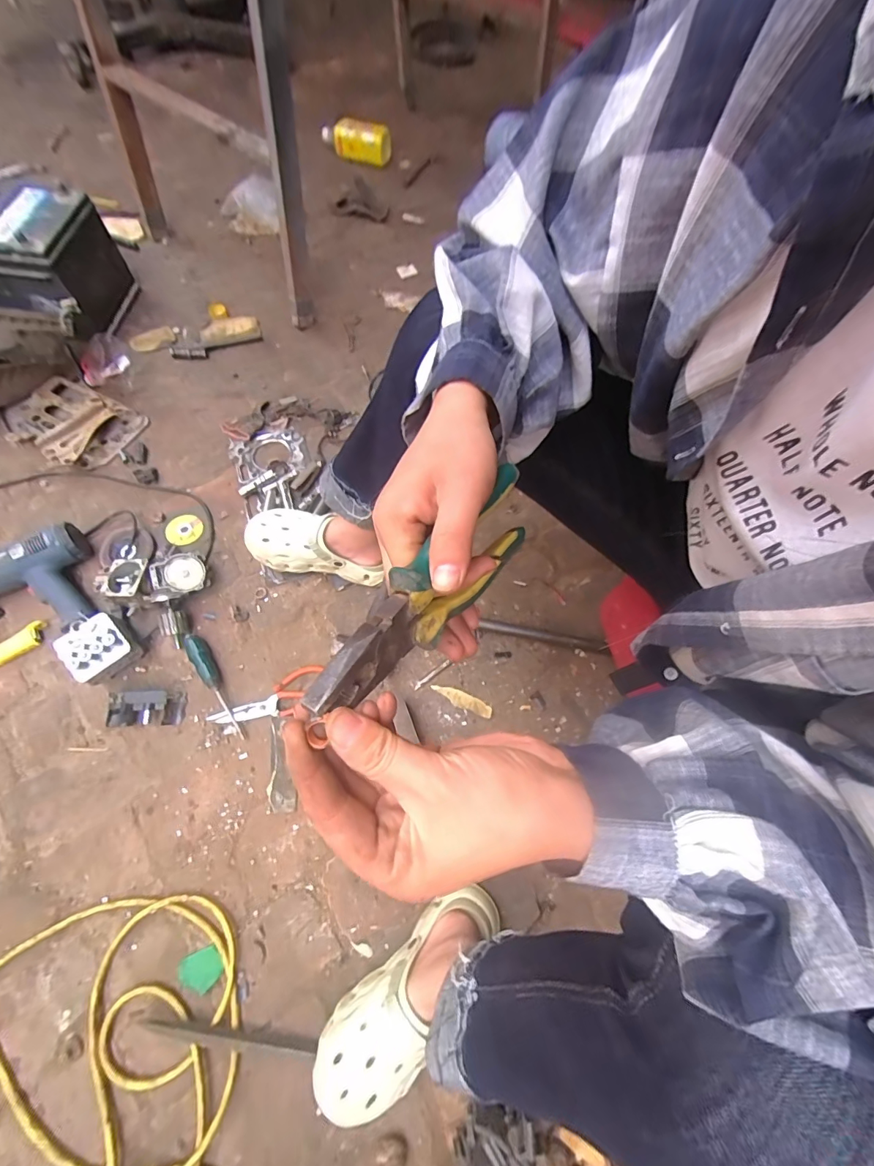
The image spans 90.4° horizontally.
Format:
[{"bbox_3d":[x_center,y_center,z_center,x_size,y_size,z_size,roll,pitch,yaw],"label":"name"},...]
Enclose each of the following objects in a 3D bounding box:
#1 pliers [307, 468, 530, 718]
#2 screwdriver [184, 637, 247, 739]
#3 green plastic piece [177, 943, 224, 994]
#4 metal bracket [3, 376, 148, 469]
[{"bbox_3d":[0.000,0.001,0.240,0.029,0.043,0.183,34,53,18],"label":"pliers"},{"bbox_3d":[-0.351,0.162,0.684,0.031,0.027,0.185,-30,81,-15],"label":"screwdriver"},{"bbox_3d":[-0.303,0.496,0.556,0.054,0.005,0.046,-19,70,-11],"label":"green plastic piece"},{"bbox_3d":[-0.690,-0.302,0.815,0.213,0.081,0.166,16,62,10],"label":"metal bracket"}]

